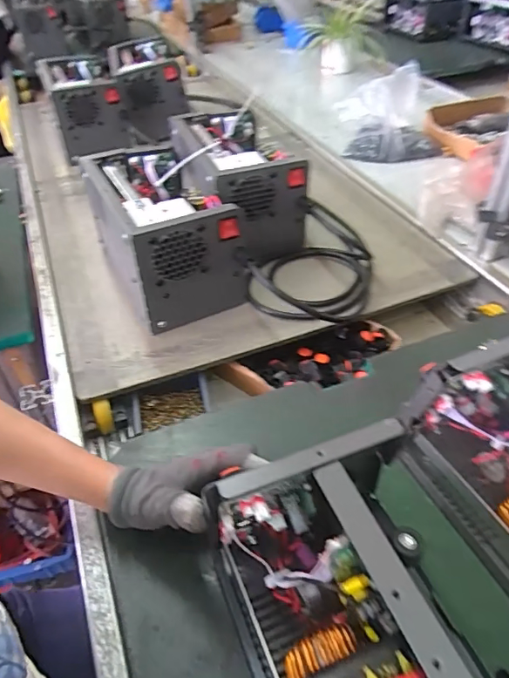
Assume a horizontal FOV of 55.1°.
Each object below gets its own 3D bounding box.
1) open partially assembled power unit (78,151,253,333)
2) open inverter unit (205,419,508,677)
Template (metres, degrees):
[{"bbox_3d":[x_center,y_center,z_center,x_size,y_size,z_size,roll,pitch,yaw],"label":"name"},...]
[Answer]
[{"bbox_3d":[-0.131,-0.159,0.703,0.148,0.153,0.257,-21,46,-19],"label":"open partially assembled power unit"},{"bbox_3d":[0.073,0.196,0.304,0.134,0.155,0.227,-21,49,-18],"label":"open inverter unit"}]

